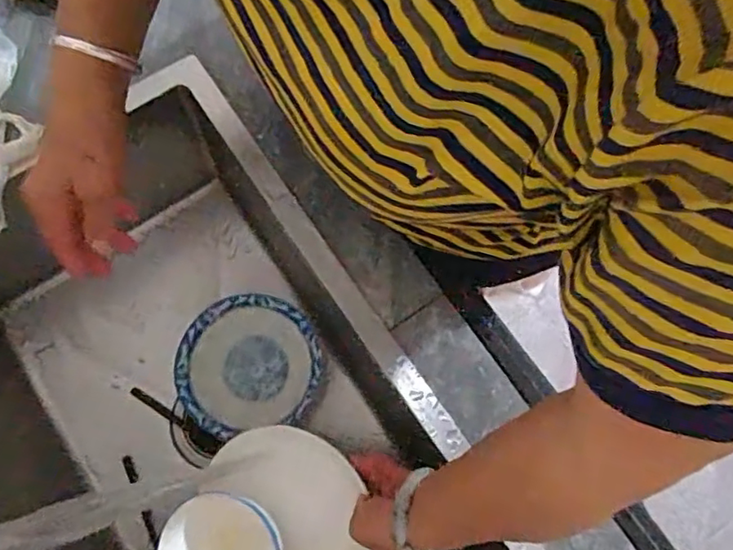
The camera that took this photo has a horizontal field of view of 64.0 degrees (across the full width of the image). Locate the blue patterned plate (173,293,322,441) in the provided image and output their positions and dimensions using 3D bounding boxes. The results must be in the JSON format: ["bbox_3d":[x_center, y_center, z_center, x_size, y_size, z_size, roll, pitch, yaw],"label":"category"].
[{"bbox_3d":[-0.131,0.102,0.665,0.153,0.055,0.143,0,75,-1],"label":"blue patterned plate"}]

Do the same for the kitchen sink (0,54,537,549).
[{"bbox_3d":[-0.173,0.157,0.573,0.418,0.231,0.561,-34,78,-10],"label":"kitchen sink"}]

